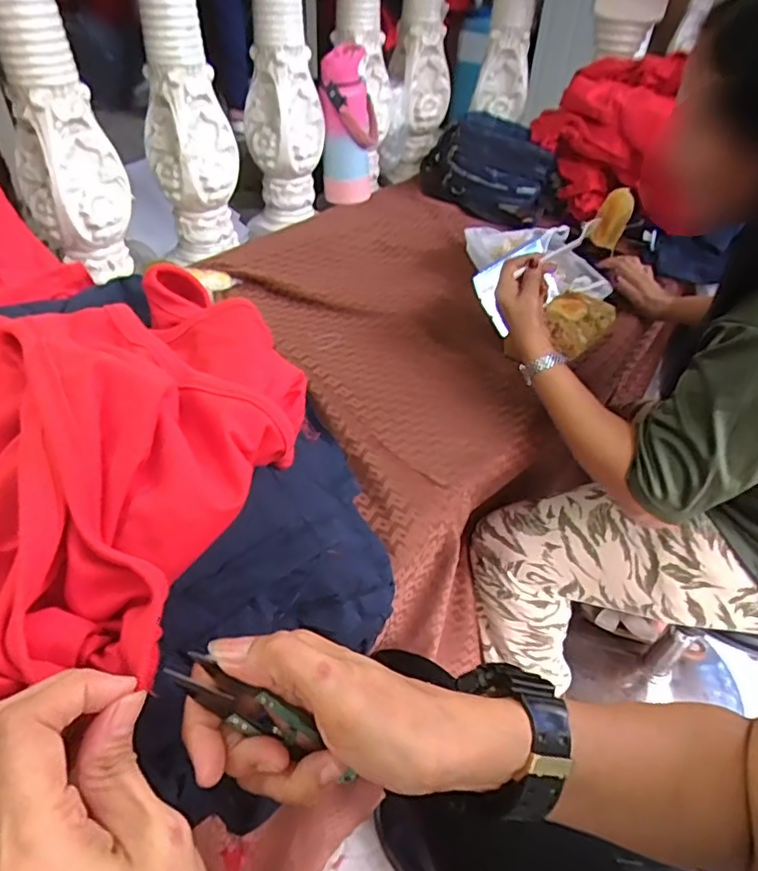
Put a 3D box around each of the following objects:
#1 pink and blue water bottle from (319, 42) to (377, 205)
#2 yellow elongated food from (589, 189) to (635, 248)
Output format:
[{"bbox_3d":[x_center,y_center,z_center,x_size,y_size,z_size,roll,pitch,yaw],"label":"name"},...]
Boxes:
[{"bbox_3d":[-0.064,-0.584,1.144,0.112,0.264,0.093,-15,45,-20],"label":"pink and blue water bottle"},{"bbox_3d":[0.287,-0.264,0.727,0.037,0.071,0.040,17,44,14],"label":"yellow elongated food"}]

